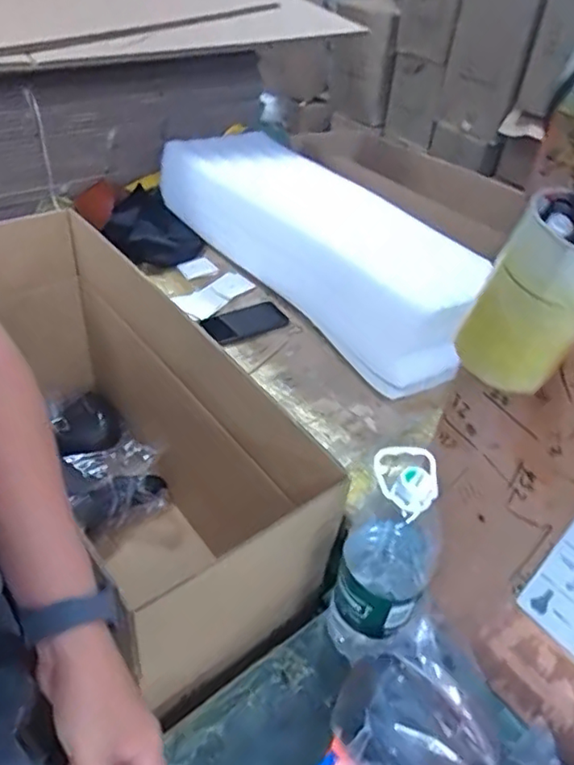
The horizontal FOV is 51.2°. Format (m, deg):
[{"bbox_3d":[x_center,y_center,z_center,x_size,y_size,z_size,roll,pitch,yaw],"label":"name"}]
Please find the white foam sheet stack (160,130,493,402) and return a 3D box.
[{"bbox_3d":[0.073,-0.288,1.212,0.285,0.155,0.800,-26,51,-30],"label":"white foam sheet stack"}]

